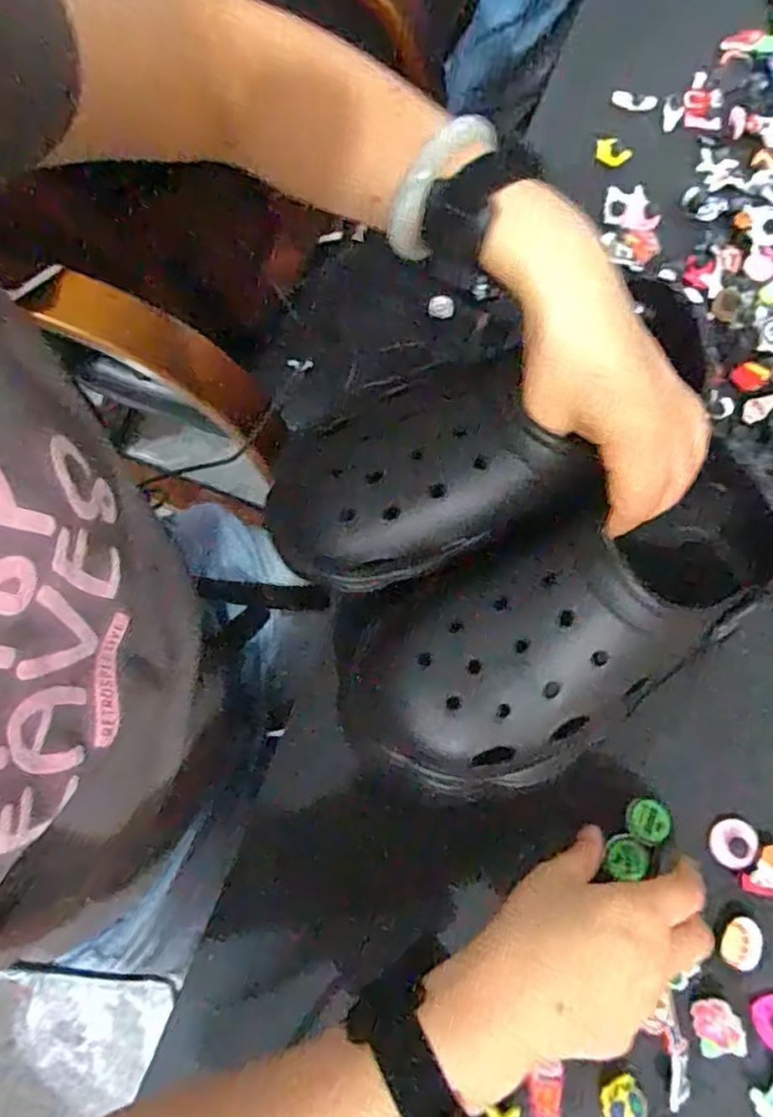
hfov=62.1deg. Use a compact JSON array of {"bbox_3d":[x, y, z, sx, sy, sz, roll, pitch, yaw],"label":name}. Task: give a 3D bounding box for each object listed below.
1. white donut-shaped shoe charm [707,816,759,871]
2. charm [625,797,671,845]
[{"bbox_3d":[0.203,0.167,0.376,0.026,0.004,0.028,16,76,25],"label":"white donut-shaped shoe charm"},{"bbox_3d":[0.154,0.154,0.377,0.023,0.007,0.023,23,77,6],"label":"charm"}]

